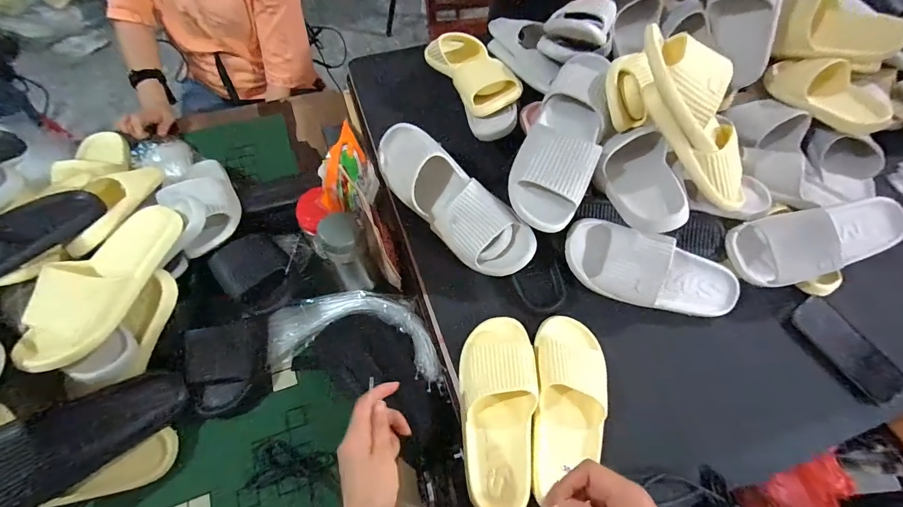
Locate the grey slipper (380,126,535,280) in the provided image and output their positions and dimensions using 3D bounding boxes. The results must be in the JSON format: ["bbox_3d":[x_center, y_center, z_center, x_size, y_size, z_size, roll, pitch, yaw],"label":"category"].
[{"bbox_3d":[-0.007,-0.089,0.626,0.326,0.080,0.120,41,105,10],"label":"grey slipper"}]

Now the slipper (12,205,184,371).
[{"bbox_3d":[-0.514,0.035,0.555,0.093,0.063,0.257,15,64,5],"label":"slipper"}]

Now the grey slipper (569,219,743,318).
[{"bbox_3d":[0.316,0.029,0.594,0.283,0.075,0.110,14,92,-2],"label":"grey slipper"}]

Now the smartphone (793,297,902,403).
[{"bbox_3d":[0.620,0.145,0.598,0.071,0.017,0.162,-28,68,-15],"label":"smartphone"}]

